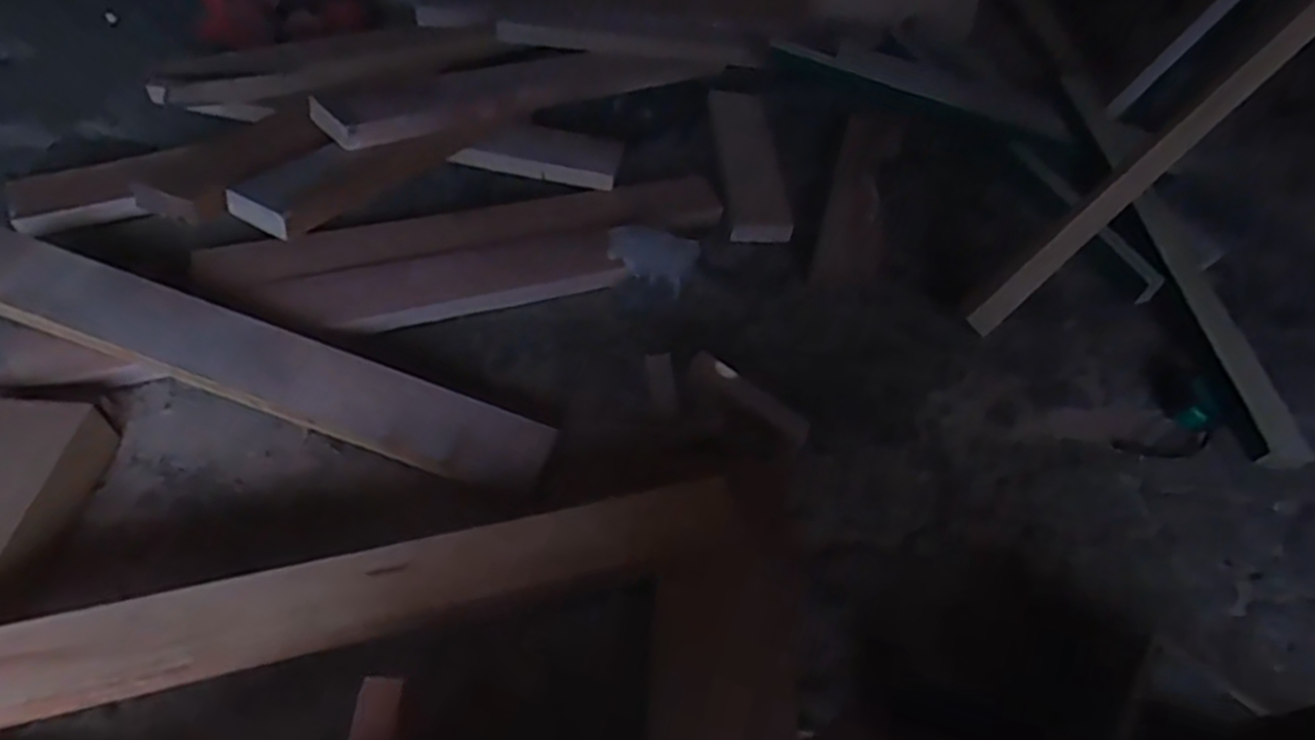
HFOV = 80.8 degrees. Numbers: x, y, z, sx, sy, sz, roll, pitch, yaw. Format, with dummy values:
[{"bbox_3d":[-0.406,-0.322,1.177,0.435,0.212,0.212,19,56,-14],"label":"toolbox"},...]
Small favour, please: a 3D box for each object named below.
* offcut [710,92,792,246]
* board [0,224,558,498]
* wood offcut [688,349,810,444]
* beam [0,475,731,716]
[{"bbox_3d":[0.127,-0.304,1.098,0.081,0.029,0.312,-1,52,-7],"label":"offcut"},{"bbox_3d":[-0.409,-0.013,0.771,0.618,0.028,0.082,20,75,1],"label":"board"},{"bbox_3d":[0.101,0.027,0.841,0.146,0.019,0.032,30,55,17],"label":"wood offcut"},{"bbox_3d":[-0.332,0.196,0.593,0.820,0.051,0.064,-11,54,-14],"label":"beam"}]

